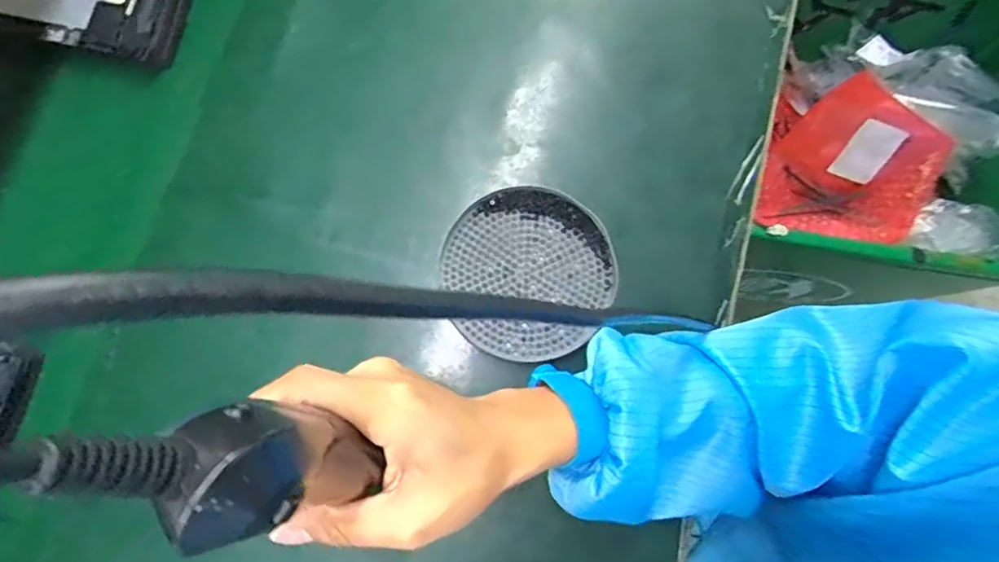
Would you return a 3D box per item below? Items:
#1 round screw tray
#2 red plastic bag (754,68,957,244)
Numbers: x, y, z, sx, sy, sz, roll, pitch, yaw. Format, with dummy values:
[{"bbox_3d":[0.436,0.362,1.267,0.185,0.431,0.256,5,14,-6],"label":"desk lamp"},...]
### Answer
[{"bbox_3d":[0.018,-0.004,0.396,0.110,0.025,0.109,0,78,2],"label":"round screw tray"},{"bbox_3d":[0.407,-0.128,0.681,0.182,0.131,0.134,23,80,6],"label":"red plastic bag"}]

